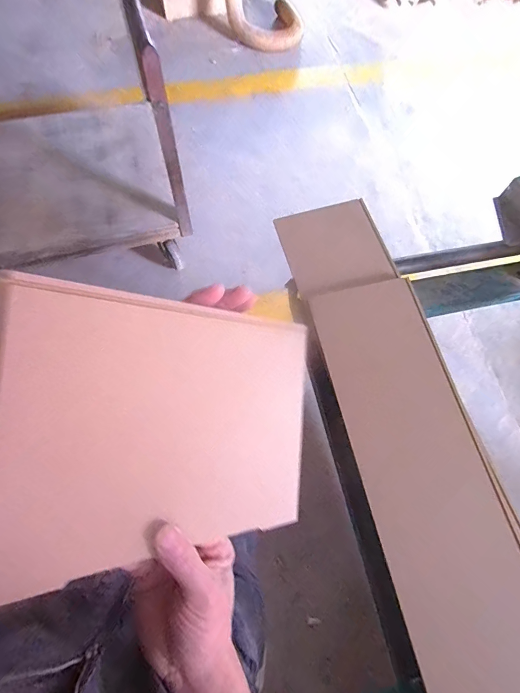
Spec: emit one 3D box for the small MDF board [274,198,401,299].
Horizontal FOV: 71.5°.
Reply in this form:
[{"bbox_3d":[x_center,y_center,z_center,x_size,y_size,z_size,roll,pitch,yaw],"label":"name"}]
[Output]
[{"bbox_3d":[0.153,-0.203,0.743,0.203,0.013,0.182,-14,79,-5],"label":"small MDF board"}]

